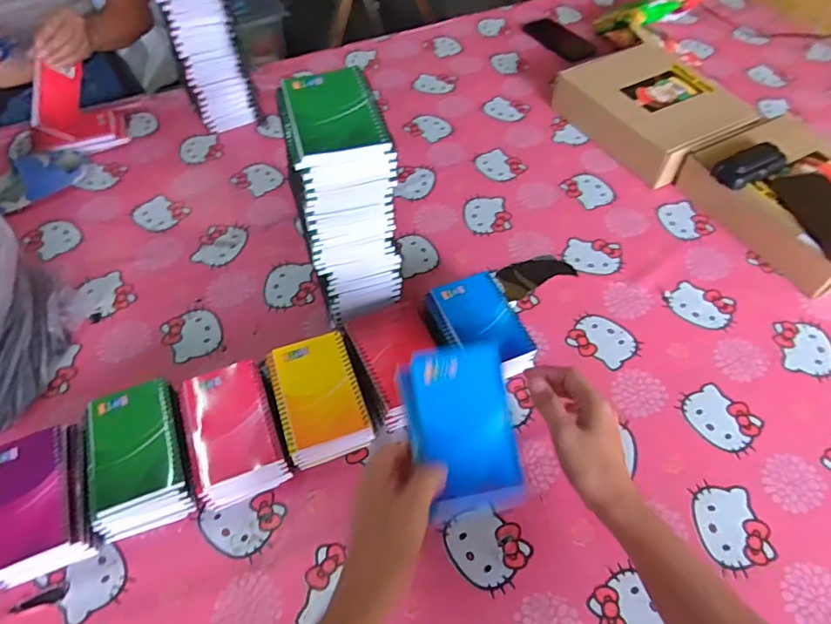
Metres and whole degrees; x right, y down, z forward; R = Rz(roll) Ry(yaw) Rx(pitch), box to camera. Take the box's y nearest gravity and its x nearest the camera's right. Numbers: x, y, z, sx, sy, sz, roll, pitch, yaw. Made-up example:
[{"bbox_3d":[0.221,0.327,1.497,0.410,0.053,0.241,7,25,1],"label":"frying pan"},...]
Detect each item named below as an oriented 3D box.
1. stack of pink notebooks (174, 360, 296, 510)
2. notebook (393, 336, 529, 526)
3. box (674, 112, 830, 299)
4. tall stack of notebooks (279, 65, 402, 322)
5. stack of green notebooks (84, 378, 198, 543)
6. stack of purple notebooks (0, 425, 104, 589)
[{"bbox_3d":[-0.199,0.134,0.572,0.091,0.057,0.142,-18,55,-12],"label":"stack of pink notebooks"},{"bbox_3d":[0.041,0.102,0.457,0.091,0.007,0.142,-9,82,-6],"label":"notebook"},{"bbox_3d":[0.572,-0.167,0.774,0.217,0.084,0.285,-23,56,-15],"label":"box"},{"bbox_3d":[-0.078,-0.106,0.605,0.096,0.287,0.123,-13,55,-9],"label":"tall stack of notebooks"},{"bbox_3d":[-0.295,0.153,0.557,0.101,0.062,0.149,-17,55,-11],"label":"stack of green notebooks"},{"bbox_3d":[-0.382,0.195,0.528,0.104,0.061,0.127,-21,55,-13],"label":"stack of purple notebooks"}]

